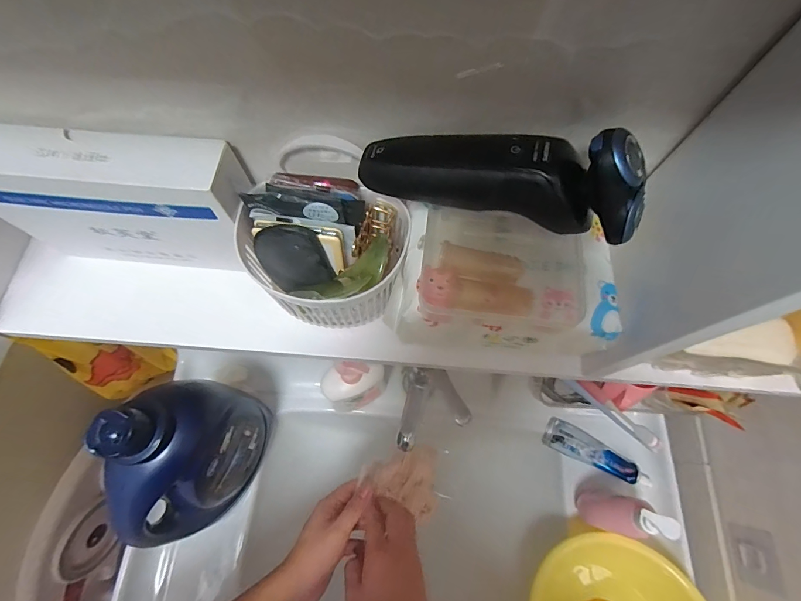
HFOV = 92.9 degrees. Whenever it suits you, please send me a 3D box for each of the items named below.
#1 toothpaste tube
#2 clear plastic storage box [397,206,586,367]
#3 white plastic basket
[{"bbox_3d":[0.322,0.255,0.629,0.165,0.031,0.047,24,70,22],"label":"toothpaste tube"},{"bbox_3d":[0.076,-0.005,0.285,0.144,0.096,0.083,8,69,1],"label":"clear plastic storage box"},{"bbox_3d":[-0.054,-0.040,0.284,0.116,0.096,0.104,28,71,9],"label":"white plastic basket"}]

